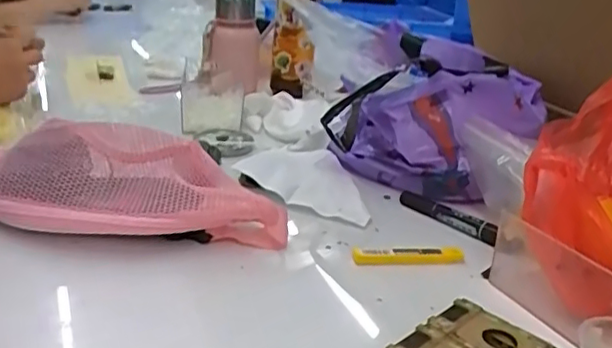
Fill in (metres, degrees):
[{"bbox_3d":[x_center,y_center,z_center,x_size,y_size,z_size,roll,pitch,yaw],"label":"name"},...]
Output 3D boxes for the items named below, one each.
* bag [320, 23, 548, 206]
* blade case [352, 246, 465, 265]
[{"bbox_3d":[0.160,-0.079,0.756,0.229,0.148,0.239,9,22,11],"label":"bag"},{"bbox_3d":[0.095,0.073,0.564,0.104,0.012,0.013,0,23,-12],"label":"blade case"}]

